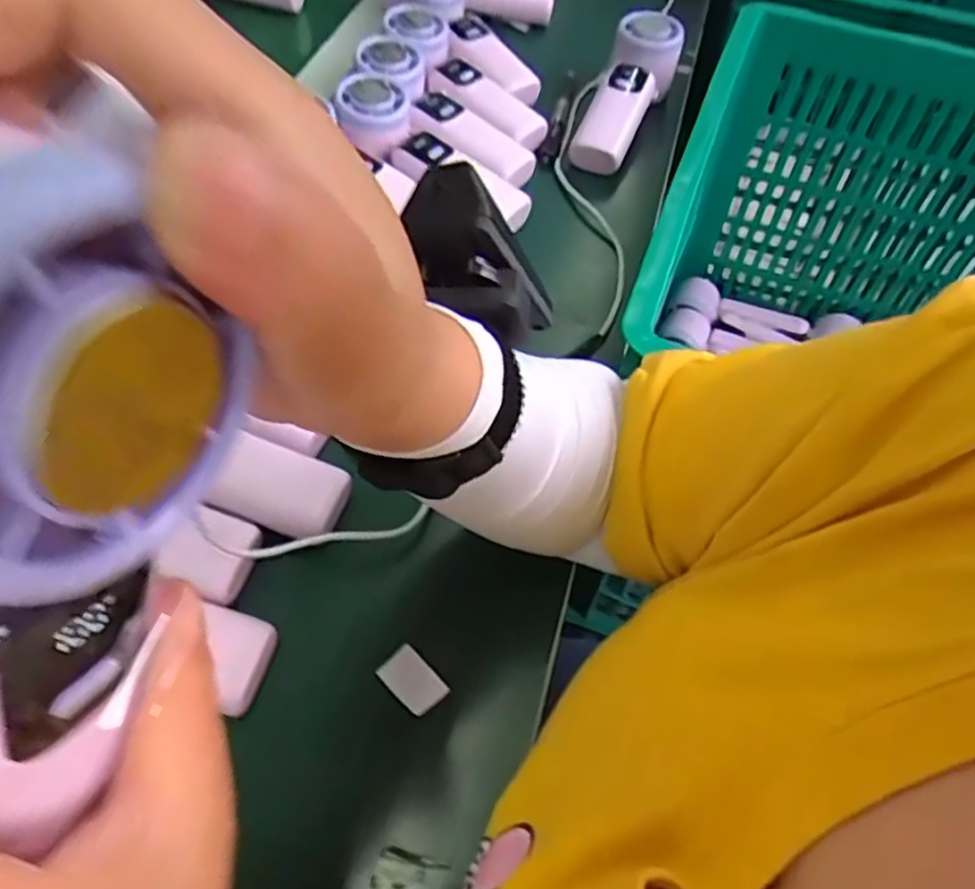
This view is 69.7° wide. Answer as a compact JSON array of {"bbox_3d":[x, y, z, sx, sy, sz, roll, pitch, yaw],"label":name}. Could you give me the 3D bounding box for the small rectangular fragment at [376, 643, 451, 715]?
[{"bbox_3d":[-0.035,0.112,0.332,0.031,0.004,0.020,39,62,21],"label":"small rectangular fragment"}]

